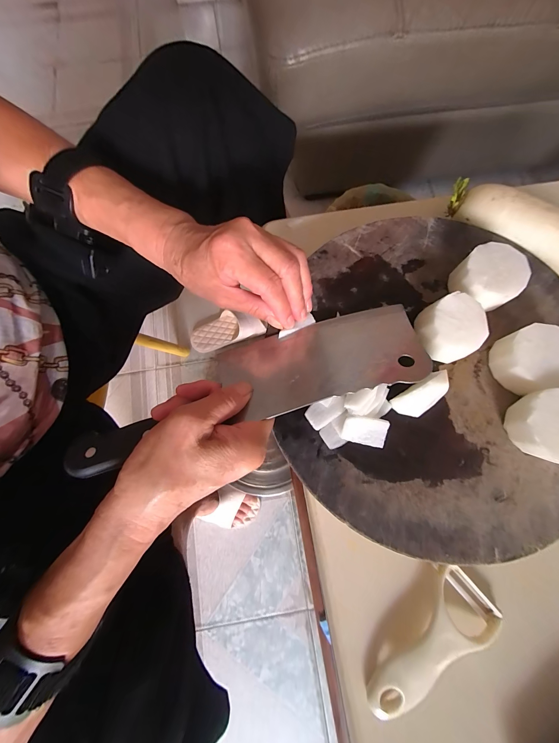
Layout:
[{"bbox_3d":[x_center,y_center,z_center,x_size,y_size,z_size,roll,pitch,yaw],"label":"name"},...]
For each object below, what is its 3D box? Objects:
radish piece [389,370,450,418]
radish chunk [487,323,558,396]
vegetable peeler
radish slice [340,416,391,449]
[{"bbox_3d":[0.113,0.021,0.222,0.035,0.035,0.025,-28,78,-7],"label":"radish piece"},{"bbox_3d":[0.210,-0.010,0.231,0.058,0.028,0.050,-11,77,-3],"label":"radish chunk"},{"bbox_3d":[0.123,0.220,0.218,0.057,0.021,0.120,41,80,9],"label":"vegetable peeler"},{"bbox_3d":[0.069,0.048,0.226,0.036,0.010,0.022,12,77,2],"label":"radish slice"}]

